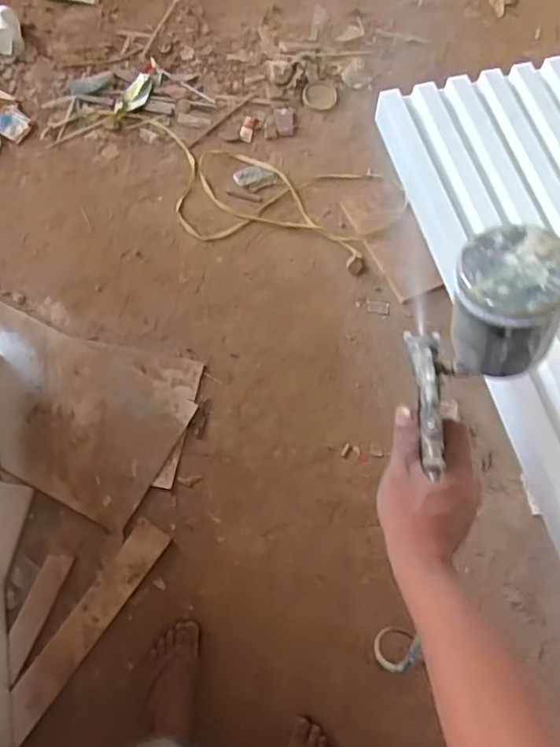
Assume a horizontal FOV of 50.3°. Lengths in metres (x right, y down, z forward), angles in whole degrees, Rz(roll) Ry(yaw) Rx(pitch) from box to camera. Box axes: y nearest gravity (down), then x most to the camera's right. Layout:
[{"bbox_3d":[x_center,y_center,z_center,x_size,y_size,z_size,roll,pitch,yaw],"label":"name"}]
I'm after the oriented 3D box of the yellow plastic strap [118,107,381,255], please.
[{"bbox_3d":[-0.092,-0.508,1.674,0.740,0.014,0.357,14,68,3],"label":"yellow plastic strap"}]

